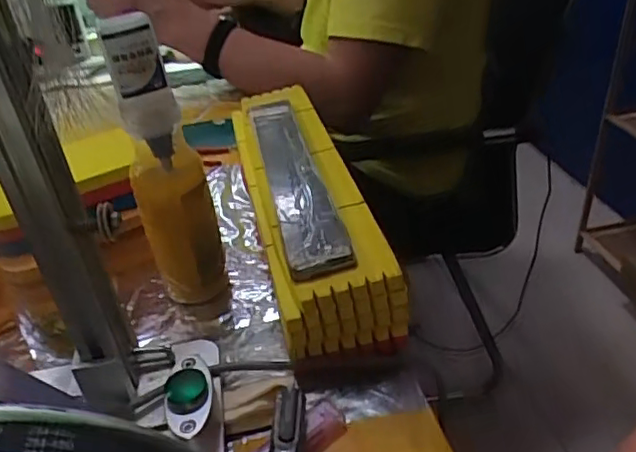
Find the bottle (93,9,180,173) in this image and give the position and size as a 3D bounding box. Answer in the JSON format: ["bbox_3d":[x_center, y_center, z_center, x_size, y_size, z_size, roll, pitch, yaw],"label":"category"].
[{"bbox_3d":[-0.115,-0.088,0.392,0.035,0.091,0.027,-15,34,-12],"label":"bottle"}]

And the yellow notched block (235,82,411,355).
[{"bbox_3d":[-0.015,-0.027,0.513,0.085,0.084,0.350,-11,34,-7],"label":"yellow notched block"}]

